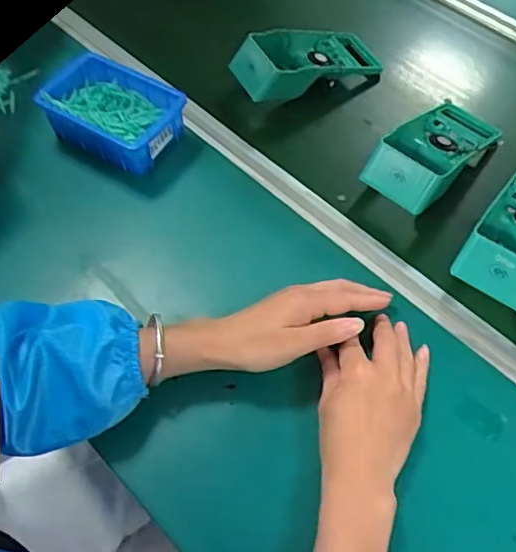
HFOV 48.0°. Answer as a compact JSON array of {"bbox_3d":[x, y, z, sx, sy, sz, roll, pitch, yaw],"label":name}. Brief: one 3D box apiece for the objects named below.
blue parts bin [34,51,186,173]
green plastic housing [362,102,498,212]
[{"bbox_3d":[-0.160,-0.181,0.650,0.149,0.055,0.098,23,59,13],"label":"blue parts bin"},{"bbox_3d":[0.203,-0.147,0.646,0.081,0.046,0.179,39,63,21],"label":"green plastic housing"}]

